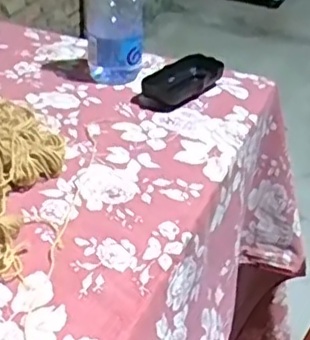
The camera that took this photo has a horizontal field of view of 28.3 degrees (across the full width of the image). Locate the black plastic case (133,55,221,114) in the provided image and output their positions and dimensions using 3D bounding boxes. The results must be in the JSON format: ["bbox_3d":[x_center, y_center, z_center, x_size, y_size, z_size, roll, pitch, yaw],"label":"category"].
[{"bbox_3d":[0.032,-0.106,0.735,0.065,0.025,0.122,23,39,26],"label":"black plastic case"}]

